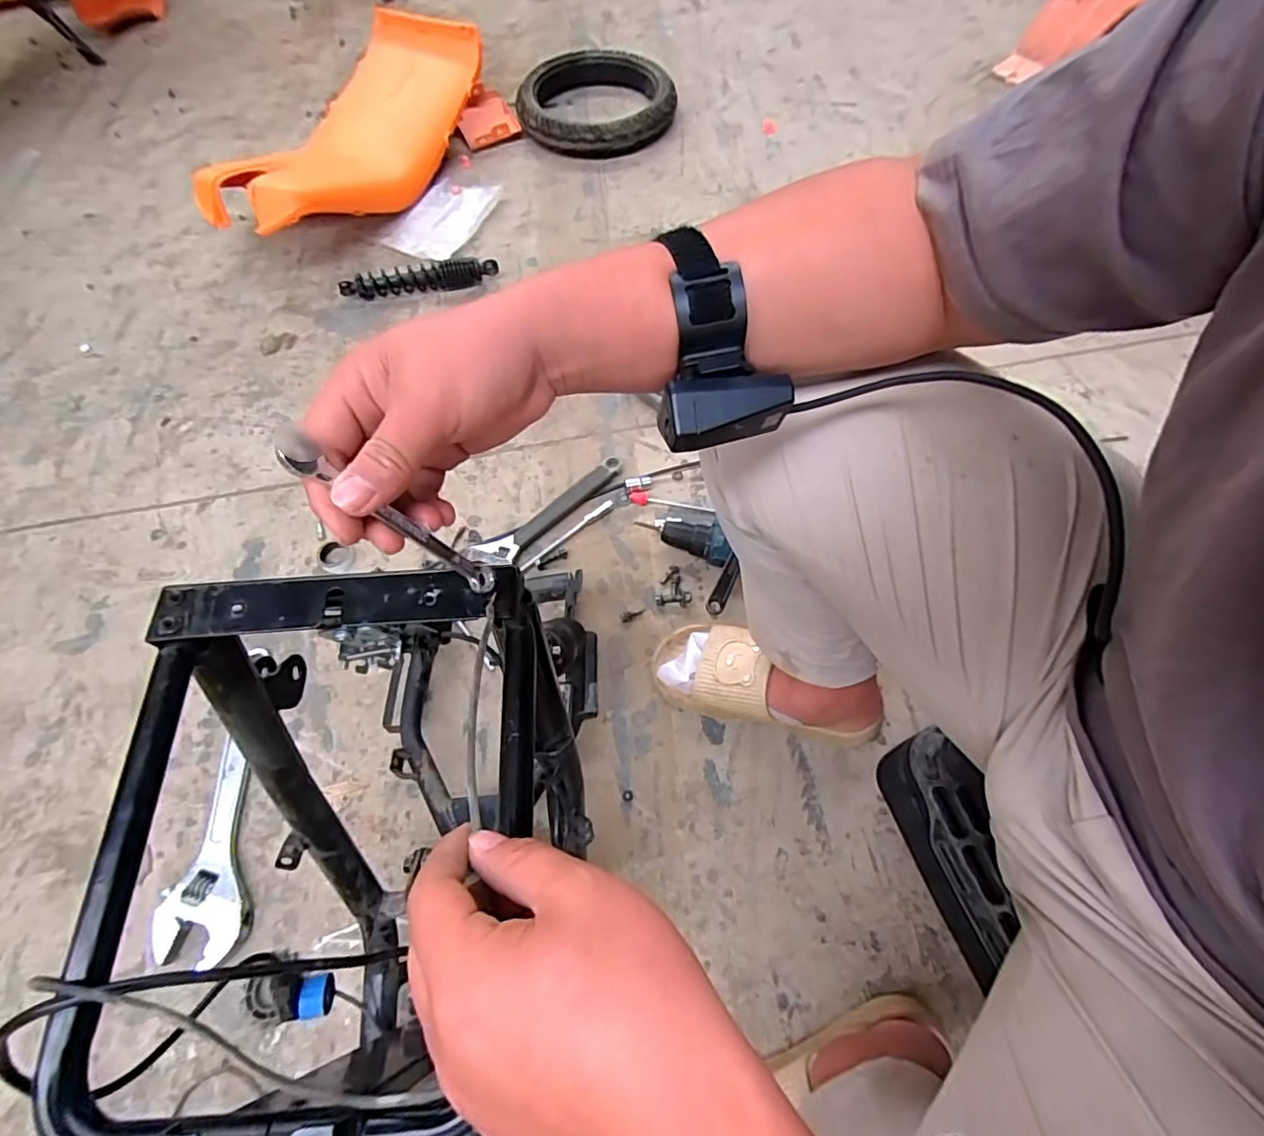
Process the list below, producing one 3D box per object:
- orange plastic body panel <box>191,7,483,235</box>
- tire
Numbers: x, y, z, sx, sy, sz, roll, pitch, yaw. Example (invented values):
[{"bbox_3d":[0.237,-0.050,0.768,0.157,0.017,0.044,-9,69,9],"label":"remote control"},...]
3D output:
[{"bbox_3d":[-0.561,-0.887,1.180,0.254,0.177,0.655,27,67,12],"label":"orange plastic body panel"},{"bbox_3d":[-0.083,-1.097,1.352,0.366,0.064,0.368,-5,64,-3],"label":"tire"}]

